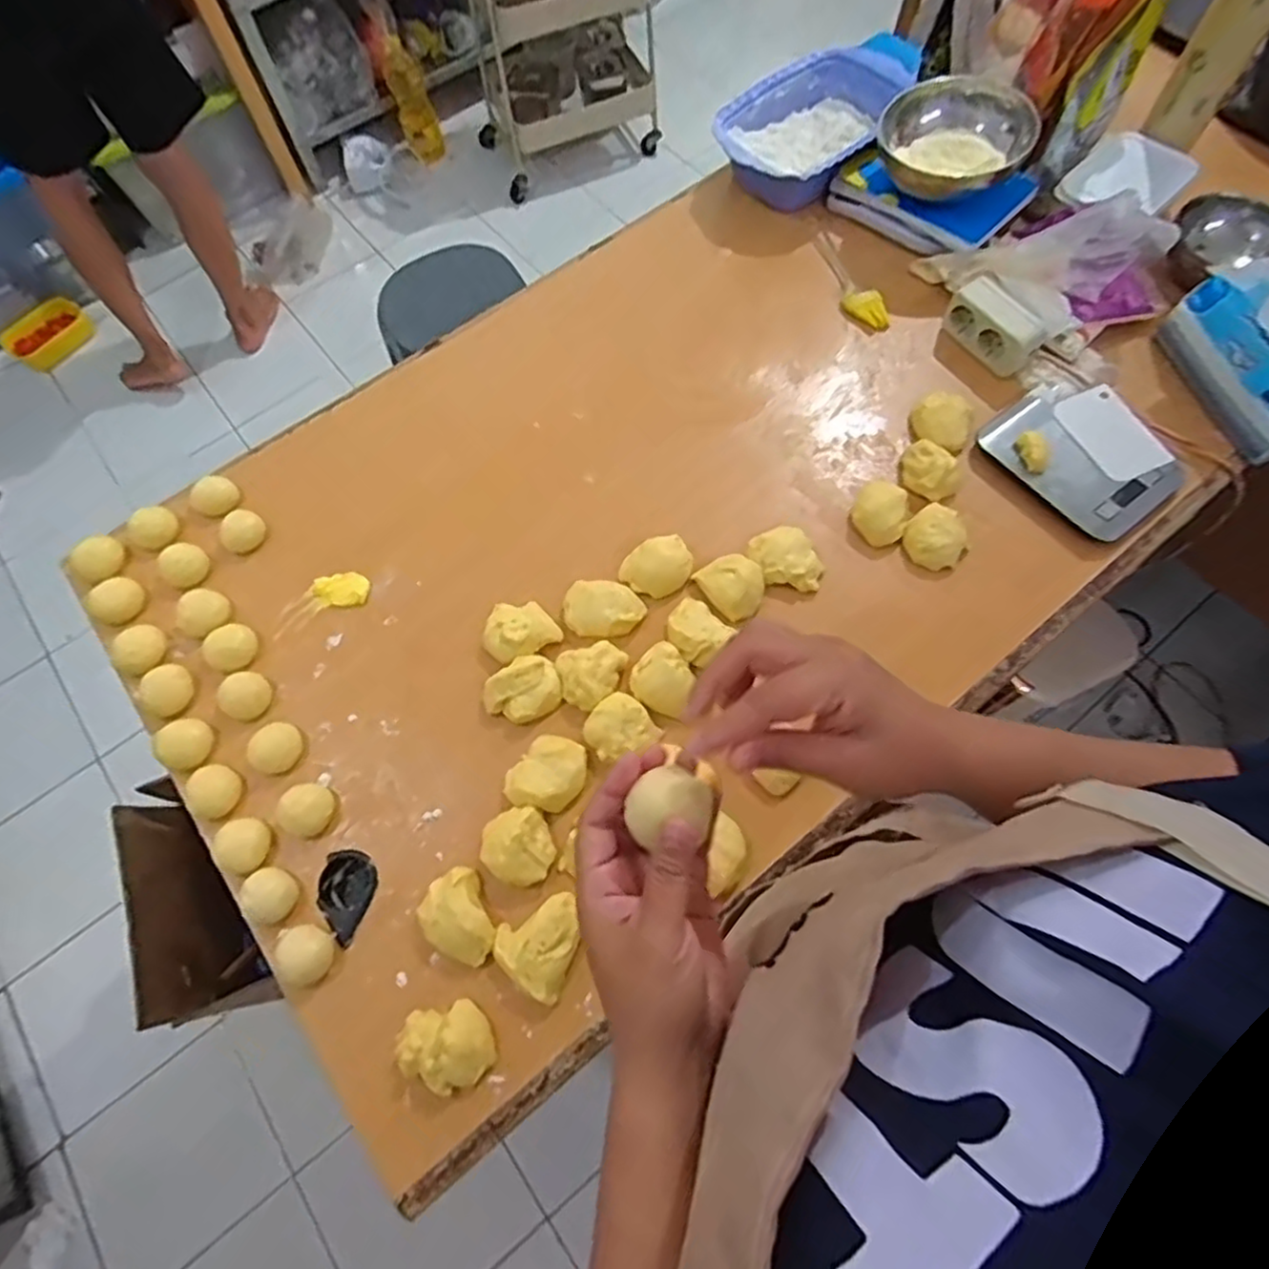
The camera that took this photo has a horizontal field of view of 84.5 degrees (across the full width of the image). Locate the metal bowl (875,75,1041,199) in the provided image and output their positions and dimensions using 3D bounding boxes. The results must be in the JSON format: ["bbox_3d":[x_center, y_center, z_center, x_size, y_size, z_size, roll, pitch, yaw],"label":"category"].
[{"bbox_3d":[0.384,-0.597,0.840,0.169,0.053,0.169,-1,68,2],"label":"metal bowl"}]

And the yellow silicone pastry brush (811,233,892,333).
[{"bbox_3d":[0.258,-0.440,0.857,0.037,0.023,0.165,-20,68,-6],"label":"yellow silicone pastry brush"}]

